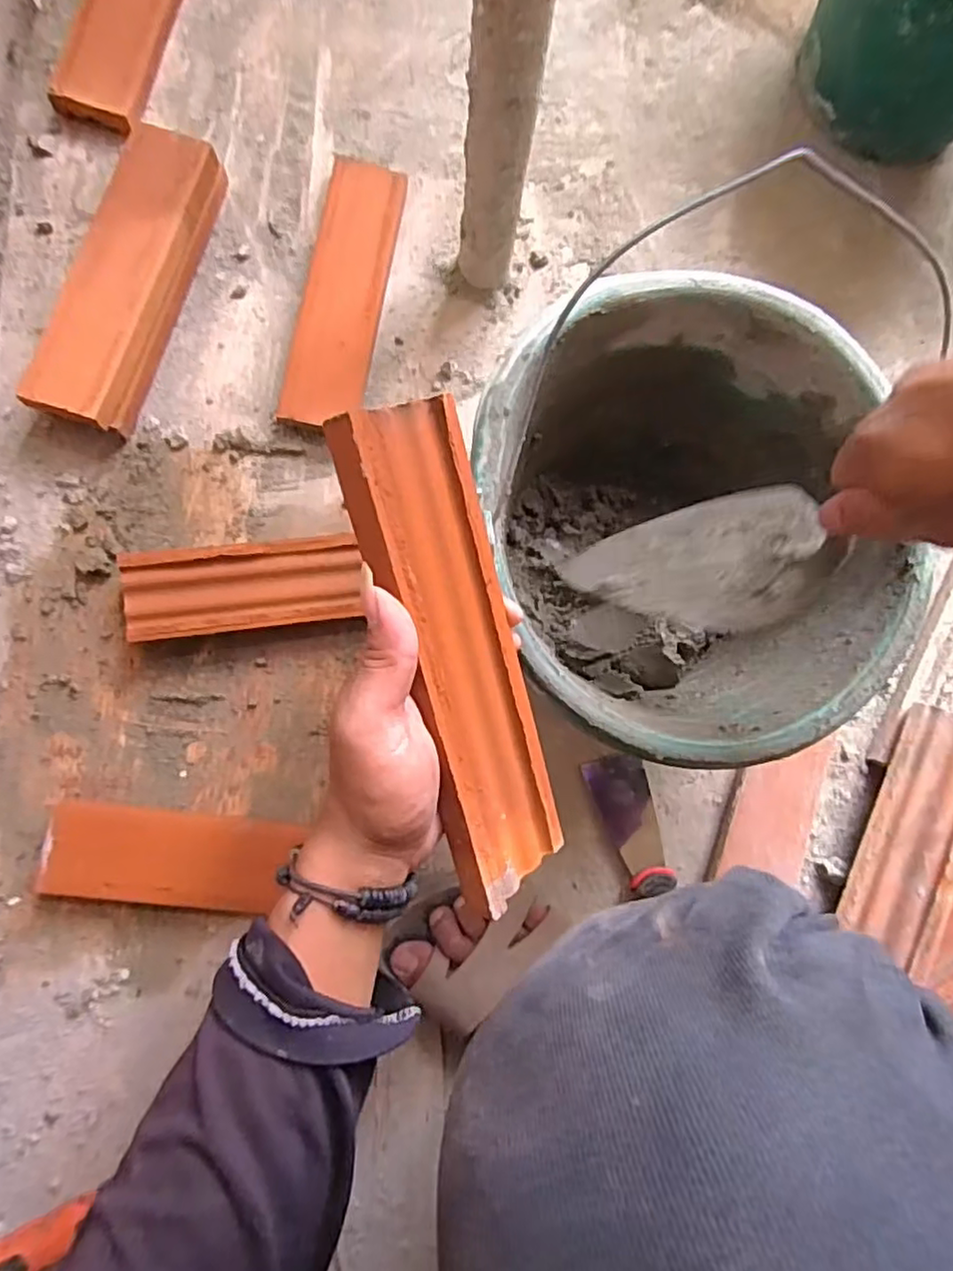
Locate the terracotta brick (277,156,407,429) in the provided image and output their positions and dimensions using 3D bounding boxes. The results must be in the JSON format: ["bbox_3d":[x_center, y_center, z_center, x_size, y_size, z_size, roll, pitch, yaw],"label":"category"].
[{"bbox_3d":[-0.103,-0.268,0.510,0.059,0.027,0.224,10,83,-6],"label":"terracotta brick"}]

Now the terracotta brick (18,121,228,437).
[{"bbox_3d":[-0.257,-0.260,0.481,0.065,0.048,0.224,17,82,-5],"label":"terracotta brick"}]

